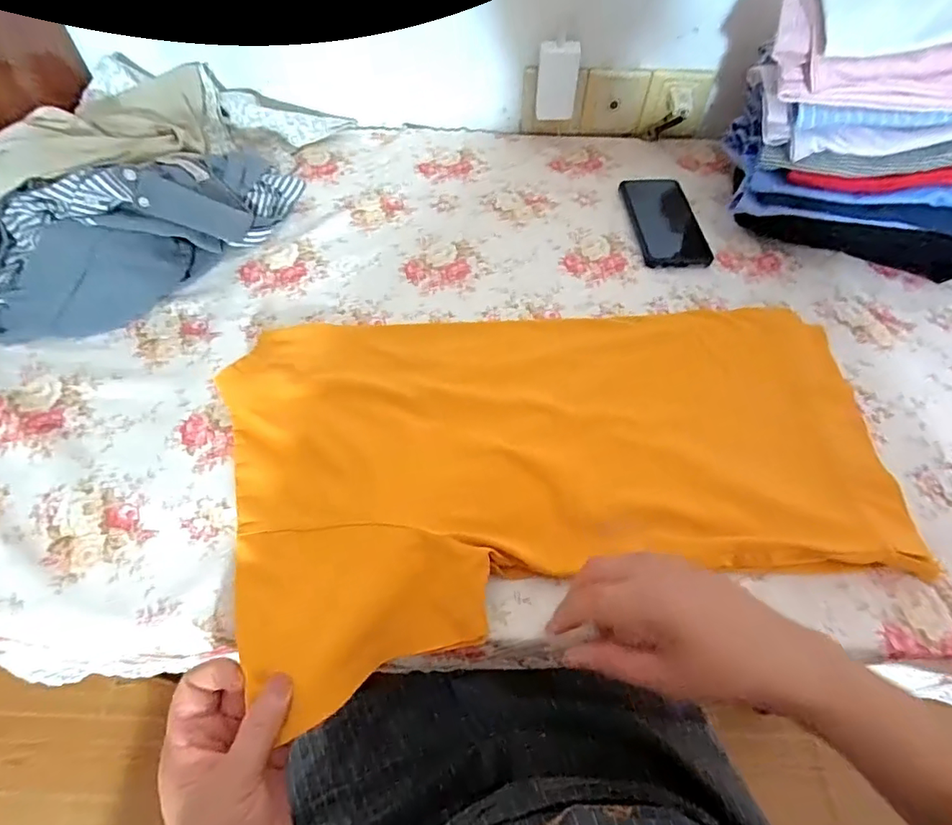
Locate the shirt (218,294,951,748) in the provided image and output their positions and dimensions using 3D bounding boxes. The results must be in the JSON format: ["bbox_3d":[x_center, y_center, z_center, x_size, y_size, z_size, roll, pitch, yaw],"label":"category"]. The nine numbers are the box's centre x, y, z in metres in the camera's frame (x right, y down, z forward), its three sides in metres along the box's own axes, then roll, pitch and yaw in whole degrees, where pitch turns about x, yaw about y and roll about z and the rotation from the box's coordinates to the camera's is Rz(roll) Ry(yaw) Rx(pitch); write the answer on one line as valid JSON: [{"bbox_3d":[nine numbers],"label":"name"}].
[{"bbox_3d":[0.074,0.020,0.438,0.535,0.030,0.310,-11,58,-8],"label":"shirt"}]

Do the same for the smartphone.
[{"bbox_3d":[0.230,-0.234,0.618,0.082,0.011,0.163,-3,57,-3],"label":"smartphone"}]

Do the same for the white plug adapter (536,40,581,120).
[{"bbox_3d":[0.107,-0.434,0.666,0.049,0.085,0.024,4,56,2],"label":"white plug adapter"}]

